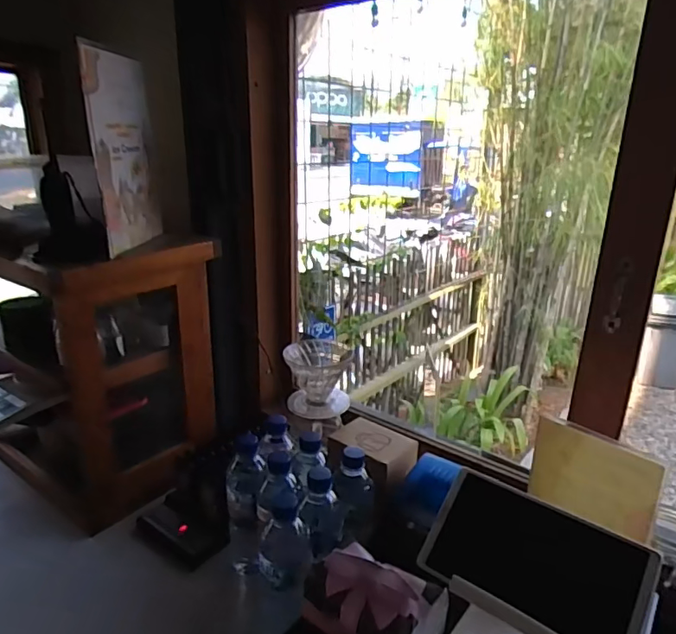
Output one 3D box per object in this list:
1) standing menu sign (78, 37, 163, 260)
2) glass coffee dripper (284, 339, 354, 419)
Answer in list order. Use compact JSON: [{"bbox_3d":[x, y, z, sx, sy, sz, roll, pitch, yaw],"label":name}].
[{"bbox_3d":[-0.330,-0.256,0.802,0.010,0.285,0.197,1,19,2],"label":"standing menu sign"},{"bbox_3d":[-0.033,0.113,0.846,0.104,0.109,0.130,1,20,-2],"label":"glass coffee dripper"}]

